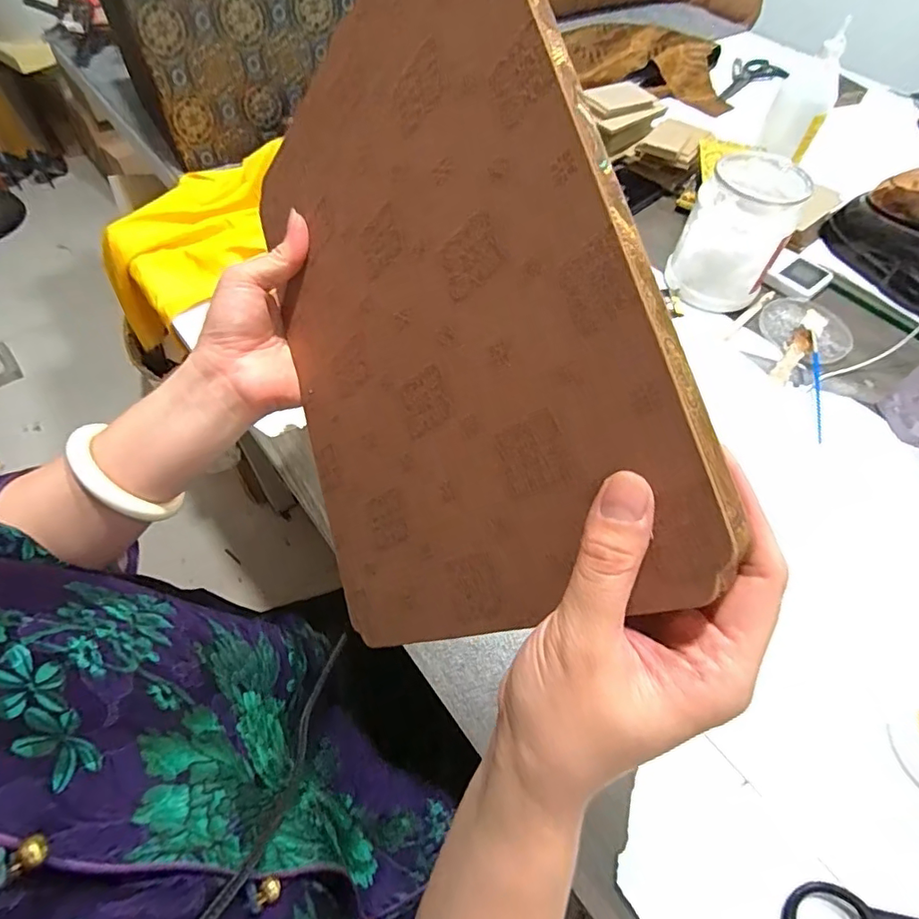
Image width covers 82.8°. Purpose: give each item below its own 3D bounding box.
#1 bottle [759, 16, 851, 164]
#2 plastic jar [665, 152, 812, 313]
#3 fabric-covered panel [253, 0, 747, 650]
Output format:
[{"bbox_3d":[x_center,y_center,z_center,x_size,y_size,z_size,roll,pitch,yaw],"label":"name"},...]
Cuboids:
[{"bbox_3d":[0.503,-0.522,0.761,0.076,0.136,0.044,28,59,15],"label":"bottle"},{"bbox_3d":[0.331,-0.271,0.632,0.113,0.131,0.119,25,58,13],"label":"plastic jar"},{"bbox_3d":[-0.027,-0.075,0.265,0.009,0.231,0.318,-5,74,-44],"label":"fabric-covered panel"}]

